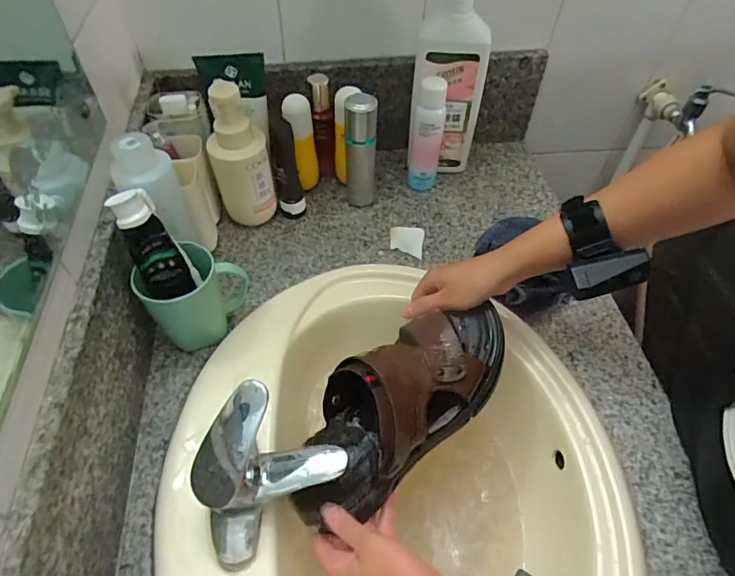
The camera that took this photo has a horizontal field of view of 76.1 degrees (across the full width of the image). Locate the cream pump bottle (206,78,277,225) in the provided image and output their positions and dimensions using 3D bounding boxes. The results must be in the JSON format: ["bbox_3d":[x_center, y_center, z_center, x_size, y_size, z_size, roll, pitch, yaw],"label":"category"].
[{"bbox_3d":[-0.162,-0.162,0.621,0.073,0.198,0.061,-27,58,-21],"label":"cream pump bottle"}]

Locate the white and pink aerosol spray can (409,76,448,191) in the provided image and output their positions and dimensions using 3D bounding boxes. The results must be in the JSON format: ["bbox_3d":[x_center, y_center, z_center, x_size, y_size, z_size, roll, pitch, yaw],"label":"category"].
[{"bbox_3d":[0.088,-0.219,0.685,0.043,0.173,0.037,11,53,6],"label":"white and pink aerosol spray can"}]

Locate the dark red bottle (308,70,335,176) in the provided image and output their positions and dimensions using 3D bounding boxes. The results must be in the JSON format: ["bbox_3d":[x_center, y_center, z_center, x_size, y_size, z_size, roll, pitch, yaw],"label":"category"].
[{"bbox_3d":[-0.065,-0.234,0.699,0.028,0.161,0.030,-12,54,-11],"label":"dark red bottle"}]

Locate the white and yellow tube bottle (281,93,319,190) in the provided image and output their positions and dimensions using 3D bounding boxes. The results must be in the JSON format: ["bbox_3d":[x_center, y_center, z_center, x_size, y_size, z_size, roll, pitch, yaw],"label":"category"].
[{"bbox_3d":[-0.092,-0.200,0.684,0.045,0.150,0.041,-8,52,-10],"label":"white and yellow tube bottle"}]

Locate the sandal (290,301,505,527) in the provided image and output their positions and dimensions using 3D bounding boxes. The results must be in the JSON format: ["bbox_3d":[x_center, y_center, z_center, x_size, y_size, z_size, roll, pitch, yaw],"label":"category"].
[{"bbox_3d":[0.030,0.104,0.453,0.272,0.085,0.106,-42,64,-12],"label":"sandal"}]

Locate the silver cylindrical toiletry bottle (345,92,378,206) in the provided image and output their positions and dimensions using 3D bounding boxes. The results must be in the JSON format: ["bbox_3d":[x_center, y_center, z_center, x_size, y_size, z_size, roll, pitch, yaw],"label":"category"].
[{"bbox_3d":[-0.010,-0.192,0.664,0.043,0.166,0.046,1,53,-2],"label":"silver cylindrical toiletry bottle"}]

